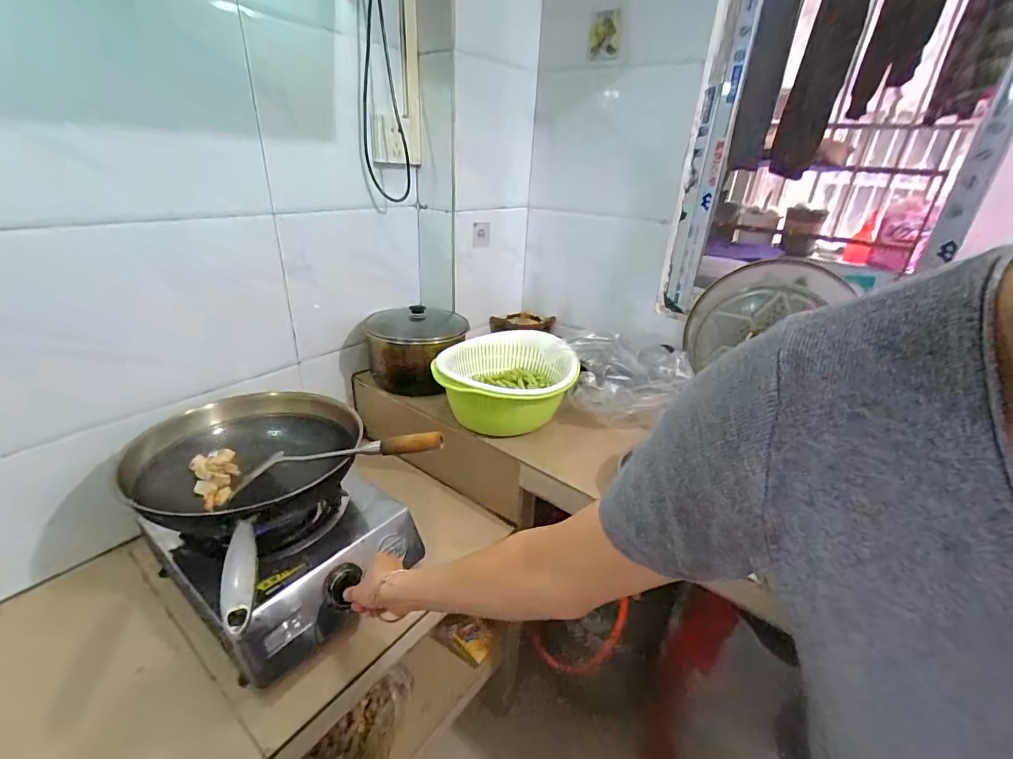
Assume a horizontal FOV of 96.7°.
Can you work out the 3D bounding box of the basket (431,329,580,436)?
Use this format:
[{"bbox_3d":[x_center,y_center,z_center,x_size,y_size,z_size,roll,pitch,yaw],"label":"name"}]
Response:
[{"bbox_3d":[0.000,0.003,0.903,0.260,0.132,0.256,2,26,-2],"label":"basket"}]

